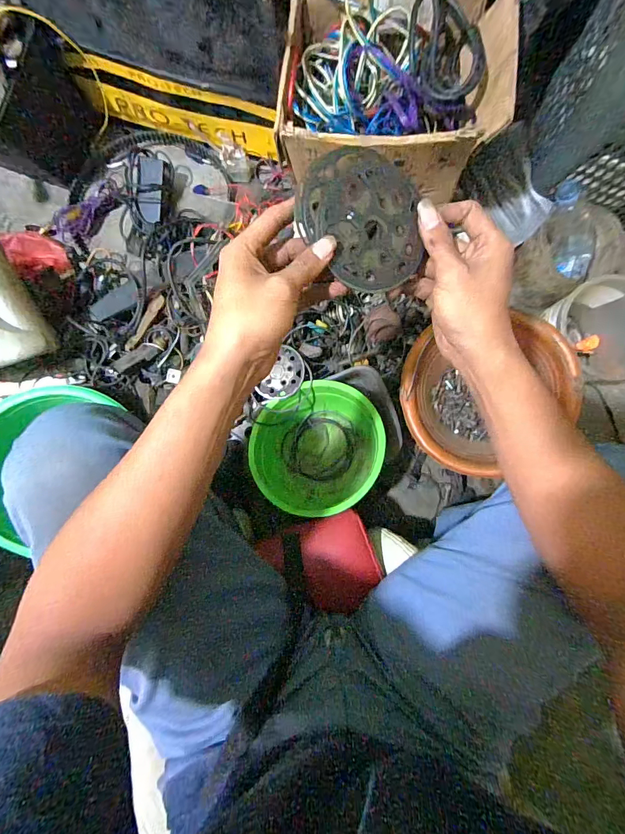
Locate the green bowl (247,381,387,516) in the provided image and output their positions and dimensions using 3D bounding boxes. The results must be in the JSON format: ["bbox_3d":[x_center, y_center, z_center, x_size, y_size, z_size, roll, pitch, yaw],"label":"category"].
[{"bbox_3d":[0.010,0.049,0.684,0.244,0.110,0.244,-5,72,15],"label":"green bowl"}]

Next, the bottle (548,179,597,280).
[{"bbox_3d":[0.455,-0.321,0.671,0.063,0.180,0.059,32,86,44],"label":"bottle"}]

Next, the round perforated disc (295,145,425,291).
[{"bbox_3d":[0.040,-0.160,0.313,0.102,0.004,0.104,-3,101,-14],"label":"round perforated disc"}]

